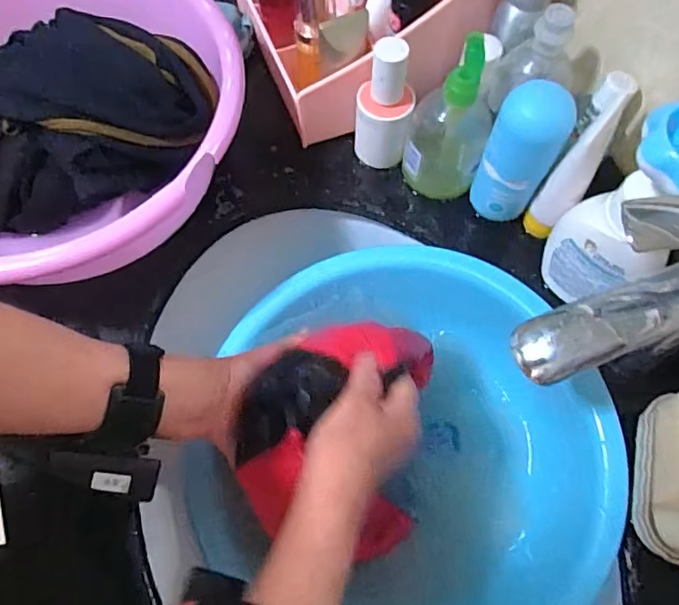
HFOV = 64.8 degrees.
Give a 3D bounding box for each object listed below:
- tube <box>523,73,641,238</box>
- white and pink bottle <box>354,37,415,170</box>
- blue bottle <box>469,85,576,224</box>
[{"bbox_3d":[0.190,-0.107,0.438,0.029,0.145,0.054,32,43,12],"label":"tube"},{"bbox_3d":[0.038,-0.173,0.473,0.051,0.116,0.044,7,67,3],"label":"white and pink bottle"},{"bbox_3d":[0.148,-0.121,0.446,0.053,0.120,0.043,21,68,8],"label":"blue bottle"}]

